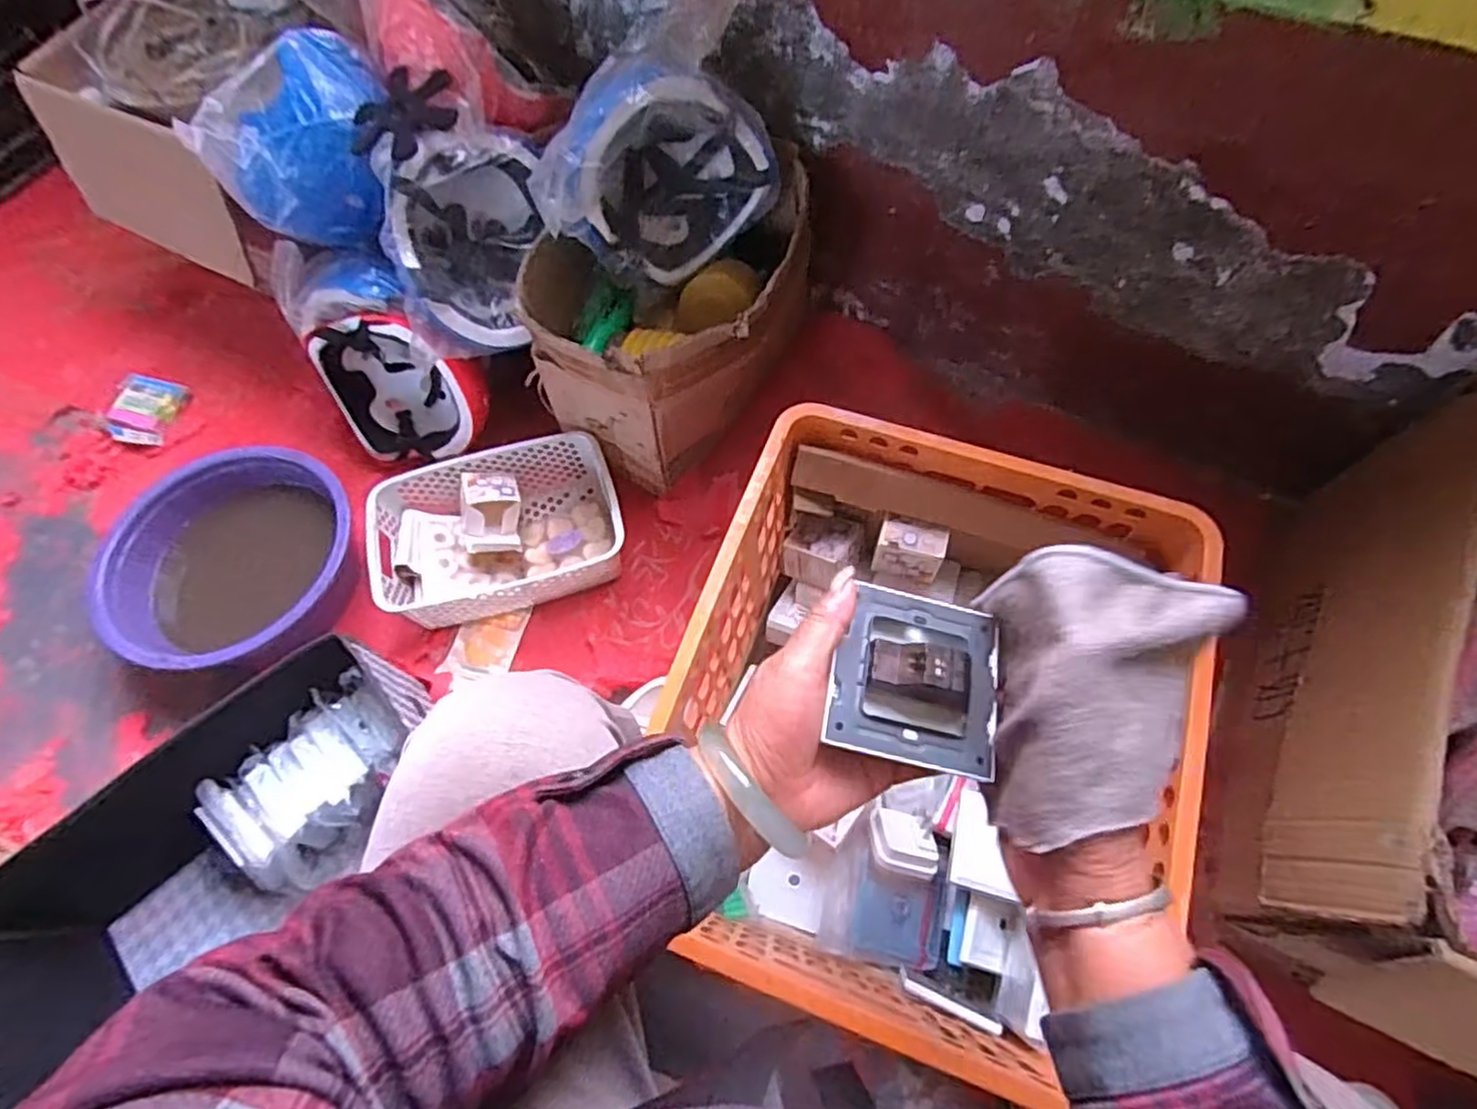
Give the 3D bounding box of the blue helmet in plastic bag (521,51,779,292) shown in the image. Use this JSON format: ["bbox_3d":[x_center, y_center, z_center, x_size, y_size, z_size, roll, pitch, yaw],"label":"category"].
[{"bbox_3d":[-0.095,-0.430,0.785,0.267,0.222,0.131,-21,66,-7],"label":"blue helmet in plastic bag"}]

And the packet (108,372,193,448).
[{"bbox_3d":[-0.885,-0.218,1.053,0.082,0.025,0.108,12,68,-21],"label":"packet"}]

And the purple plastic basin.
[{"bbox_3d":[-0.616,0.016,0.887,0.277,0.112,0.284,-1,65,2],"label":"purple plastic basin"}]

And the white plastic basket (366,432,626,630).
[{"bbox_3d":[-0.299,-0.029,0.902,0.298,0.095,0.203,-17,66,-5],"label":"white plastic basket"}]

